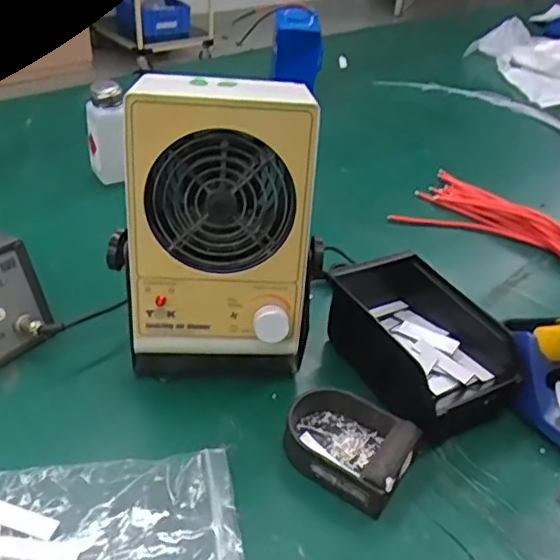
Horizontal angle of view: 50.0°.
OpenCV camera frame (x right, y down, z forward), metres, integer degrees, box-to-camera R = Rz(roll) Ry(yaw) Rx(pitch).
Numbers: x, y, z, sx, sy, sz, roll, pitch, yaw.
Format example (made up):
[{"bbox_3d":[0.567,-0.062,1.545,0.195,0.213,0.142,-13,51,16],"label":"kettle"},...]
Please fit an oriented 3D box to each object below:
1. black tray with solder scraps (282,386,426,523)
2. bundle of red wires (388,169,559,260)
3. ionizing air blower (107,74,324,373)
[{"bbox_3d":[0.051,0.127,0.482,0.106,0.037,0.074,26,41,25],"label":"black tray with solder scraps"},{"bbox_3d":[0.326,-0.065,0.780,0.316,0.039,0.136,25,41,24],"label":"bundle of red wires"},{"bbox_3d":[-0.048,-0.035,0.509,0.156,0.246,0.125,6,37,-1],"label":"ionizing air blower"}]

